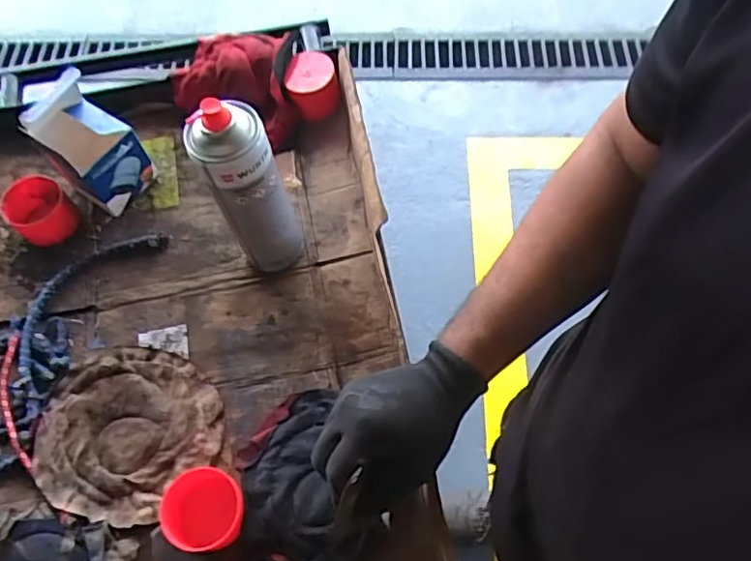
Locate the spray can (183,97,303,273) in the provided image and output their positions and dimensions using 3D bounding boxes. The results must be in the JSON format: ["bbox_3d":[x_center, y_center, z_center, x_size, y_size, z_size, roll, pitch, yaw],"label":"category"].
[{"bbox_3d":[-0.116,-0.080,0.563,0.062,0.216,0.057,-1,64,1],"label":"spray can"}]

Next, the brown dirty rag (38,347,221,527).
[{"bbox_3d":[-0.242,0.144,0.578,0.161,0.018,0.164,38,70,18],"label":"brown dirty rag"}]

